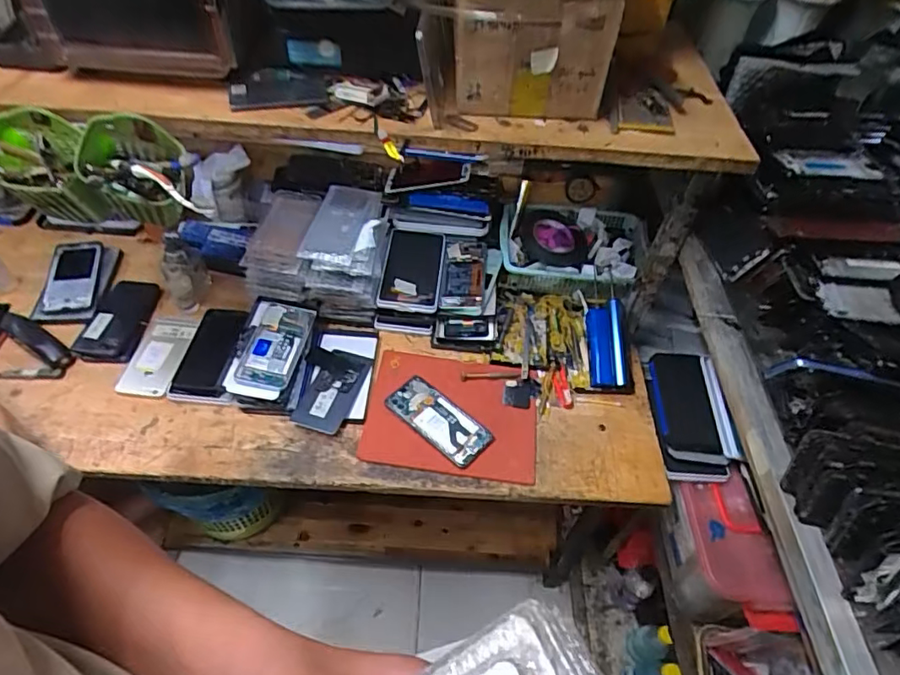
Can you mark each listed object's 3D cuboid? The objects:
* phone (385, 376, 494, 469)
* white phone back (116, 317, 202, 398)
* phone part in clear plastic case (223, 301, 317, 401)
[{"bbox_3d":[-0.017,0.119,0.808,0.160,0.009,0.070,35,56,23],"label":"phone"},{"bbox_3d":[-0.464,0.027,0.888,0.077,0.015,0.160,6,50,0],"label":"white phone back"},{"bbox_3d":[-0.270,0.019,0.834,0.088,0.026,0.170,10,54,4],"label":"phone part in clear plastic case"}]

